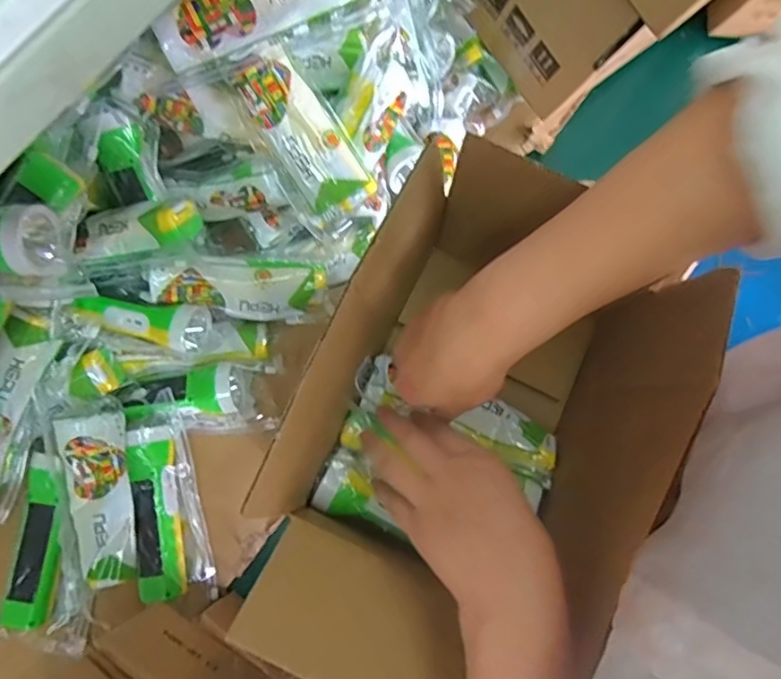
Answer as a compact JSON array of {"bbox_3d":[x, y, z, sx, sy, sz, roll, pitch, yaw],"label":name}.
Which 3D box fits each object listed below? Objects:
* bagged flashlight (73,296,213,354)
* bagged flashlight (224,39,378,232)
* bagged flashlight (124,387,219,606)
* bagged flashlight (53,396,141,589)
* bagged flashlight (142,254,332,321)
[{"bbox_3d":[-0.241,-0.020,0.563,0.123,0.051,0.050,16,79,2],"label":"bagged flashlight"},{"bbox_3d":[-0.080,-0.185,0.521,0.073,0.044,0.157,-35,111,-7],"label":"bagged flashlight"},{"bbox_3d":[-0.230,0.161,0.566,0.062,0.049,0.197,-13,79,-3],"label":"bagged flashlight"},{"bbox_3d":[-0.281,0.151,0.548,0.057,0.035,0.175,-6,94,-2],"label":"bagged flashlight"},{"bbox_3d":[-0.149,-0.053,0.567,0.172,0.061,0.058,4,78,-25],"label":"bagged flashlight"}]

